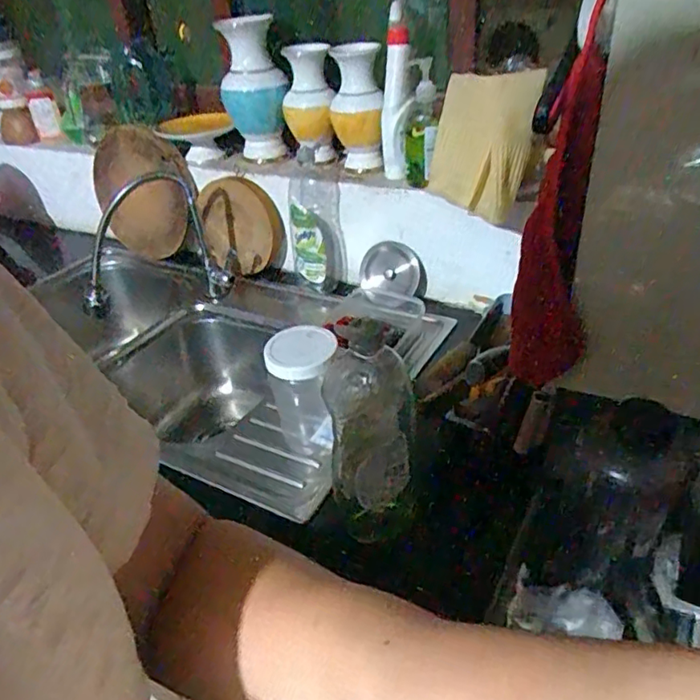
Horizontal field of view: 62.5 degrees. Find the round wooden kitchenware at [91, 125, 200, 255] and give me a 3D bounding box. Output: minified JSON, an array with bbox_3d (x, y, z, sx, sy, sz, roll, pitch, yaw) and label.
[{"bbox_3d":[-0.449,-0.337,1.249,0.259,0.256,0.065,13,38,25],"label":"round wooden kitchenware"}]

